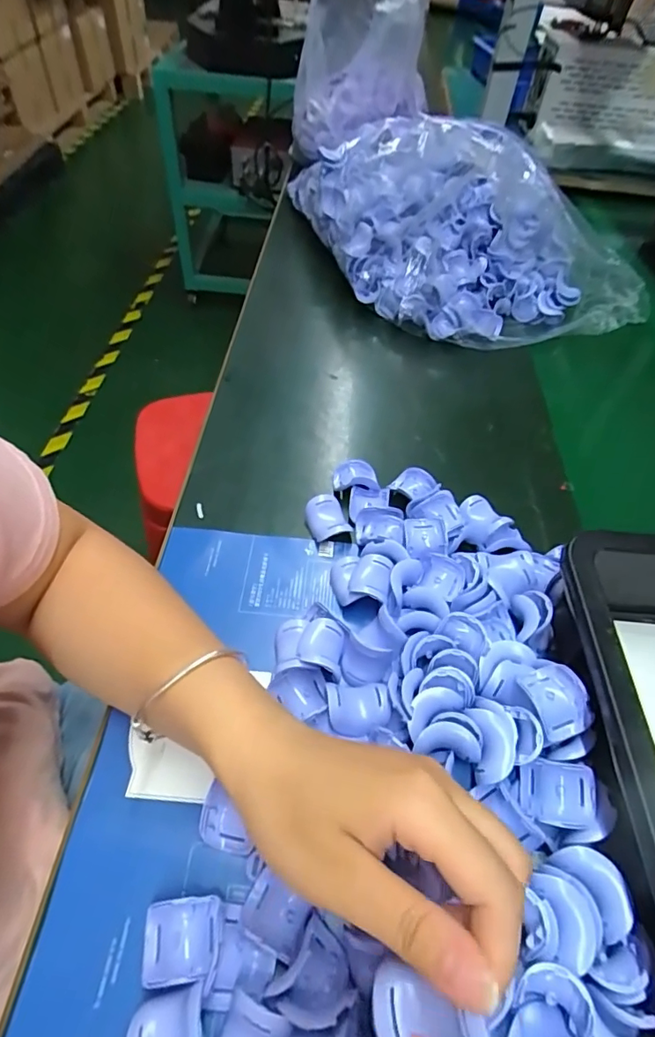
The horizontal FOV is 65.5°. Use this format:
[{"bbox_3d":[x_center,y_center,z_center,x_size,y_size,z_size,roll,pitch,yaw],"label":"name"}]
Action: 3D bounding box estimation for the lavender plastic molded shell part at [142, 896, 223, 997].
[{"bbox_3d":[-0.069,0.199,0.239,0.035,0.011,0.032,-1,52,-3],"label":"lavender plastic molded shell part"}]

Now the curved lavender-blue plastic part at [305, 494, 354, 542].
[{"bbox_3d":[-0.001,0.001,0.399,0.029,0.020,0.035,-12,53,-12],"label":"curved lavender-blue plastic part"}]

